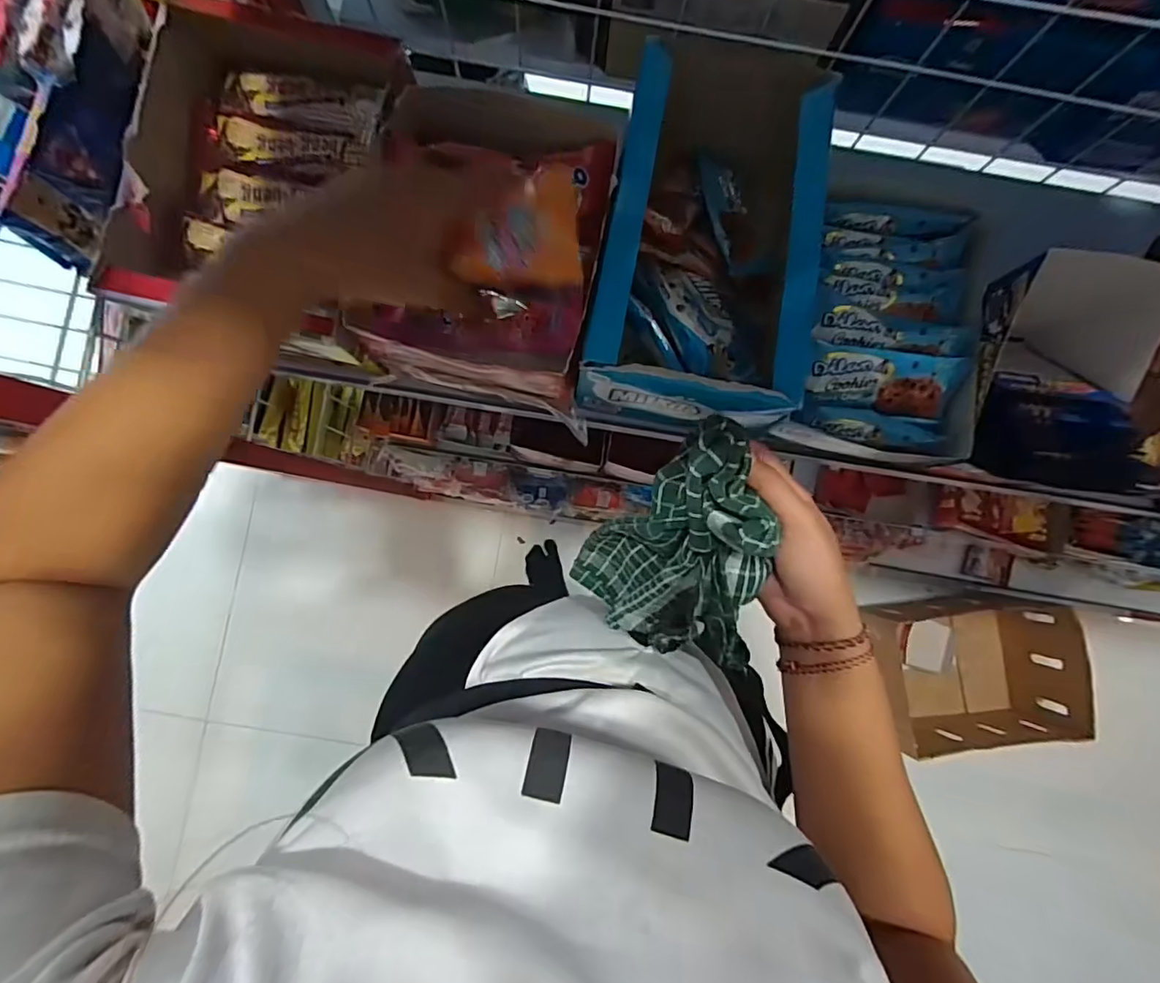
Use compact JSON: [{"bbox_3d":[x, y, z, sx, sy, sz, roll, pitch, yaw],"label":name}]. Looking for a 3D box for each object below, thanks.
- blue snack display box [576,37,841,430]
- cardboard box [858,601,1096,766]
[{"bbox_3d":[0.089,-0.167,0.395,0.138,0.091,0.225,12,86,-2],"label":"blue snack display box"},{"bbox_3d":[0.836,0.402,1.216,0.404,0.265,0.303,-1,86,-3],"label":"cardboard box"}]

